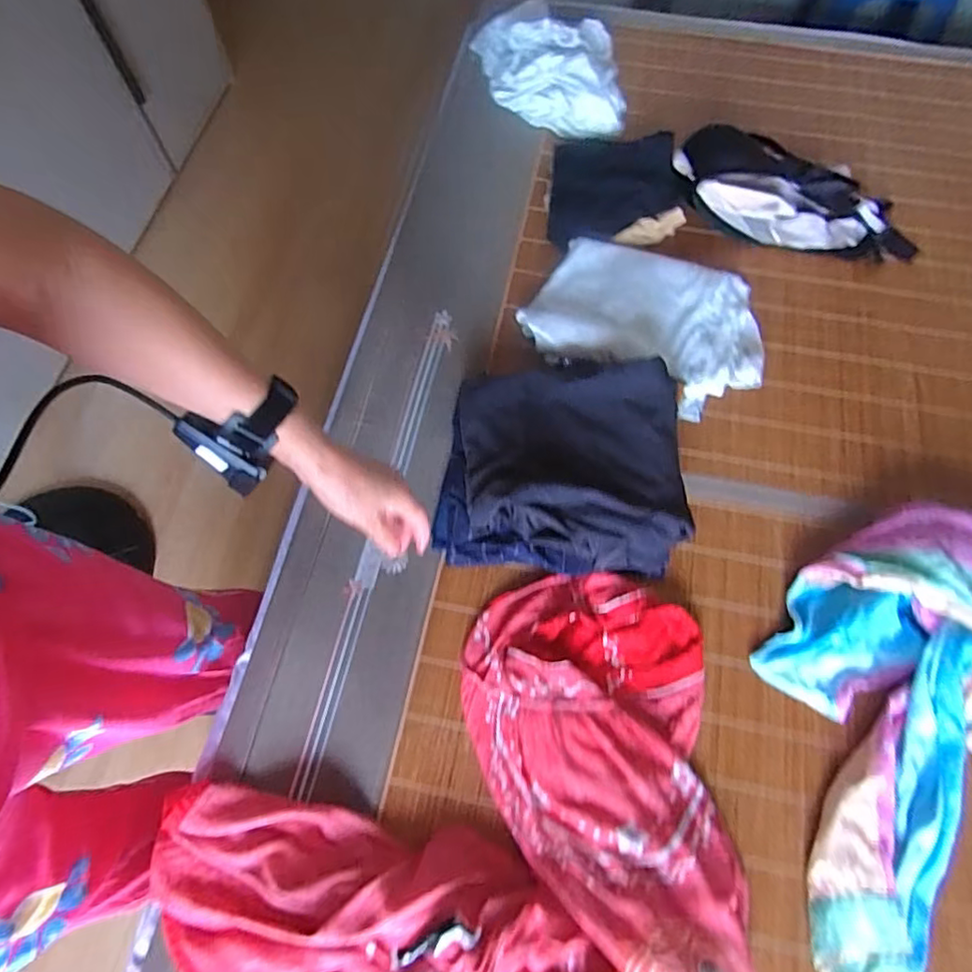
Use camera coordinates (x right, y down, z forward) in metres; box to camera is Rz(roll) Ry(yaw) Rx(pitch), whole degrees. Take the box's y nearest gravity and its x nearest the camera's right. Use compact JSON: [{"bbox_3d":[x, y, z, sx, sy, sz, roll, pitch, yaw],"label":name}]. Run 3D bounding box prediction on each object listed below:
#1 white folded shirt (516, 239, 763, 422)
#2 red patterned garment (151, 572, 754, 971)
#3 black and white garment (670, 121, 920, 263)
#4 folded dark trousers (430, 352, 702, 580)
[{"bbox_3d":[0.210,-0.215,0.774,0.295,0.043,0.214,19,68,7],"label":"white folded shirt"},{"bbox_3d":[-0.031,0.267,0.558,0.501,0.054,0.365,1,67,0],"label":"red patterned garment"},{"bbox_3d":[0.436,-0.414,0.846,0.334,0.075,0.156,6,67,2],"label":"black and white garment"},{"bbox_3d":[0.081,-0.026,0.665,0.246,0.091,0.231,7,67,2],"label":"folded dark trousers"}]

